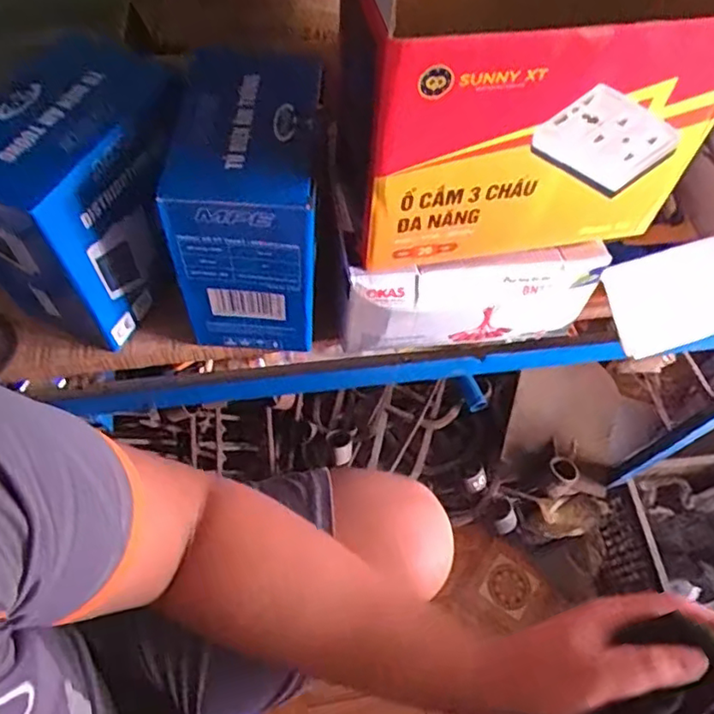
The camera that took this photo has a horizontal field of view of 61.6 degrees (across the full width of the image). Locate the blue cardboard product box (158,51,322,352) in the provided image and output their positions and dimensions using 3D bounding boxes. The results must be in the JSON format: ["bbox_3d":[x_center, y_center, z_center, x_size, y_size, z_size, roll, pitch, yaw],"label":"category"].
[{"bbox_3d":[-0.079,-0.112,0.455,0.094,0.160,0.142,2,61,-3],"label":"blue cardboard product box"}]

